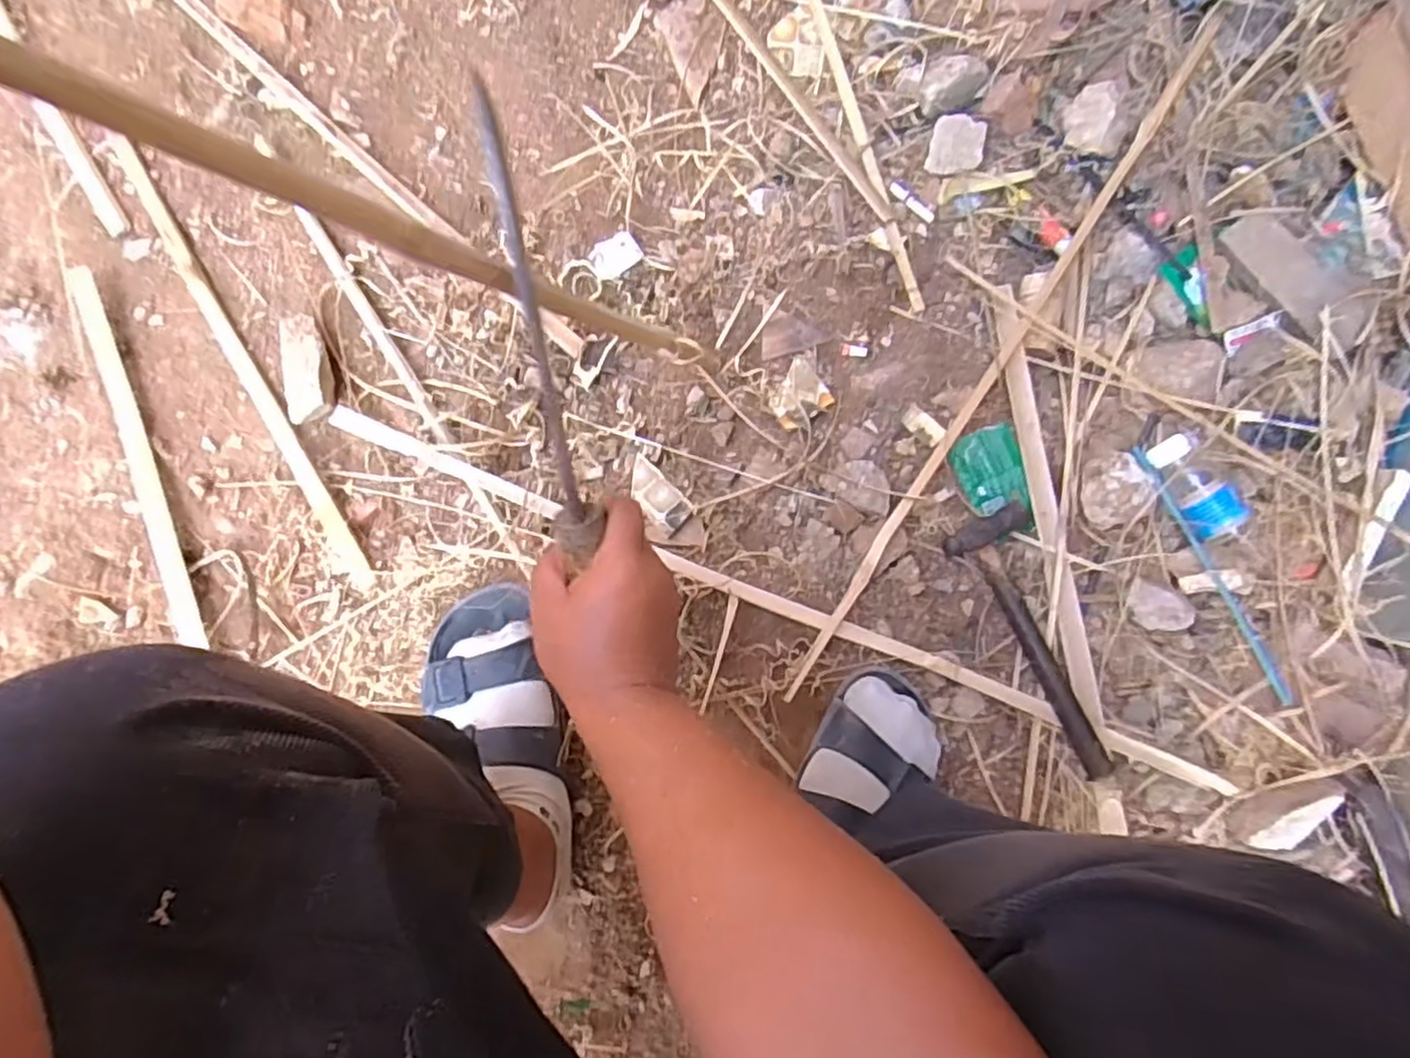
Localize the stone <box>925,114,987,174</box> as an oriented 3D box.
[{"bbox_3d":[0.238,-0.361,0.684,0.049,0.013,0.055,14,97,3],"label":"stone"}]

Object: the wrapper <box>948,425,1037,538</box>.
[{"bbox_3d":[0.255,-0.040,0.642,0.060,0.008,0.097,-15,82,0],"label":"wrapper"}]

